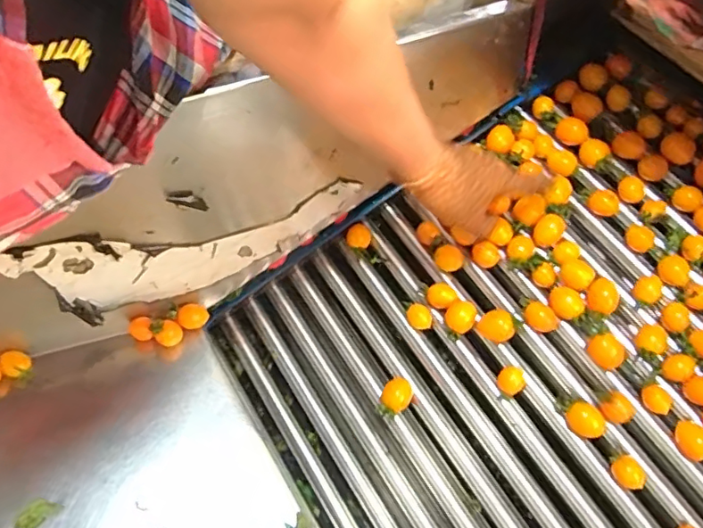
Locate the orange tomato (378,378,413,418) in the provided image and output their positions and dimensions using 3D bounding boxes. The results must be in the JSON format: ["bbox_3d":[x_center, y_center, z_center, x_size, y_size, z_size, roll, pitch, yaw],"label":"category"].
[{"bbox_3d":[0.044,0.134,0.546,0.029,0.031,0.033,17,62,8],"label":"orange tomato"}]

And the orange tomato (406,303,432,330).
[{"bbox_3d":[0.070,0.057,0.570,0.026,0.022,0.024,0,61,-1],"label":"orange tomato"}]

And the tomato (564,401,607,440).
[{"bbox_3d":[0.212,0.142,0.493,0.035,0.021,0.025,27,64,13],"label":"tomato"}]

